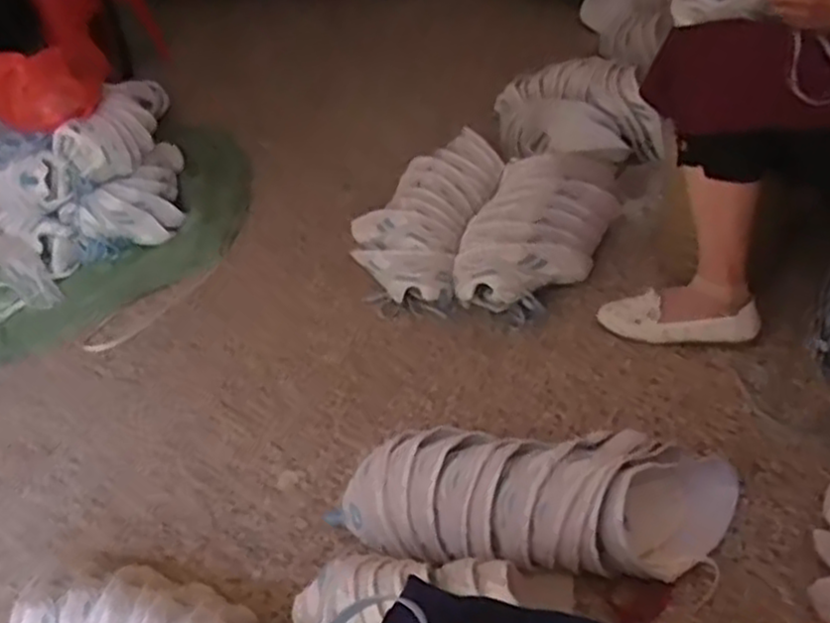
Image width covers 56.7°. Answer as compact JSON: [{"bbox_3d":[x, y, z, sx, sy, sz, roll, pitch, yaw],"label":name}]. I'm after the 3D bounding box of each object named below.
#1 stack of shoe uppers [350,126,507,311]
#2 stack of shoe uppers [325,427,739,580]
[{"bbox_3d":[0.014,-0.200,1.484,0.243,0.105,0.384,13,50,21],"label":"stack of shoe uppers"},{"bbox_3d":[0.152,0.231,0.943,0.495,0.106,0.166,-3,46,6],"label":"stack of shoe uppers"}]

